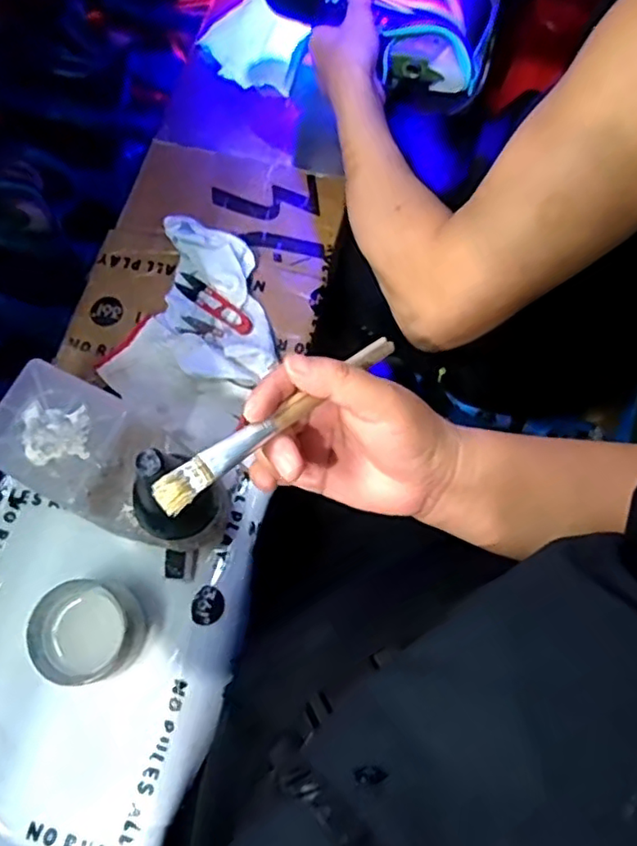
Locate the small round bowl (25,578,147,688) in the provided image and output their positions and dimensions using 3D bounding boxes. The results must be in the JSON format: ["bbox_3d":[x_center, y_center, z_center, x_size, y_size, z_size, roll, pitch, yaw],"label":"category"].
[{"bbox_3d":[-0.195,0.176,0.534,0.080,0.051,0.081,0,71,1],"label":"small round bowl"}]

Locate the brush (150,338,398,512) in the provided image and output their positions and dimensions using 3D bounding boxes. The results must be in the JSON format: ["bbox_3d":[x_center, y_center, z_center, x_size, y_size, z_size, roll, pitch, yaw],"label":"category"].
[{"bbox_3d":[-0.019,-0.001,0.314,0.142,0.005,0.016,-35,73,-26],"label":"brush"}]

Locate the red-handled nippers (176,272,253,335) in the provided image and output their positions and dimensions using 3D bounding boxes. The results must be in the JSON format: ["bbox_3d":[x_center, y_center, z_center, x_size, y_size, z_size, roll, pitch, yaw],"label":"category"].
[{"bbox_3d":[-0.107,-0.123,0.647,0.103,0.010,0.023,39,76,13],"label":"red-handled nippers"}]

